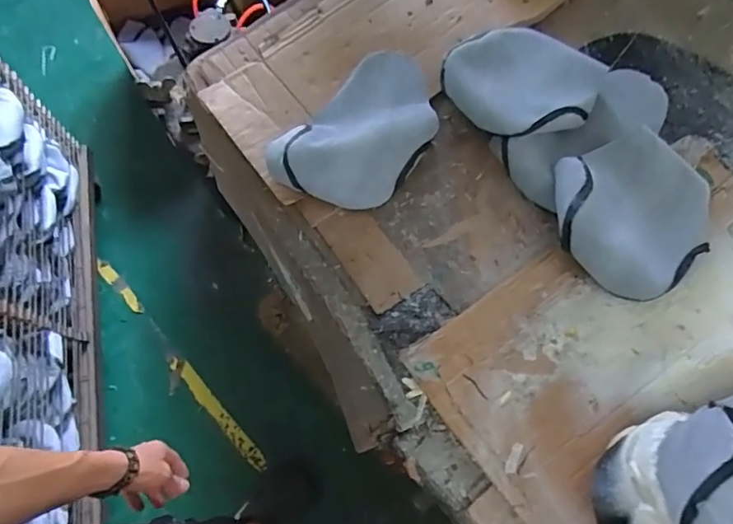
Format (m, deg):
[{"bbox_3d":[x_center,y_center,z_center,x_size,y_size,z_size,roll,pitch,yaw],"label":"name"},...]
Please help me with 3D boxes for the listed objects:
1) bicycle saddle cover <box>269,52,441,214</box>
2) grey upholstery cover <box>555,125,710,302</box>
[{"bbox_3d":[-0.001,-0.195,0.732,0.180,0.066,0.275,41,78,12],"label":"bicycle saddle cover"},{"bbox_3d":[0.356,-0.075,0.687,0.207,0.028,0.214,41,74,-4],"label":"grey upholstery cover"}]

